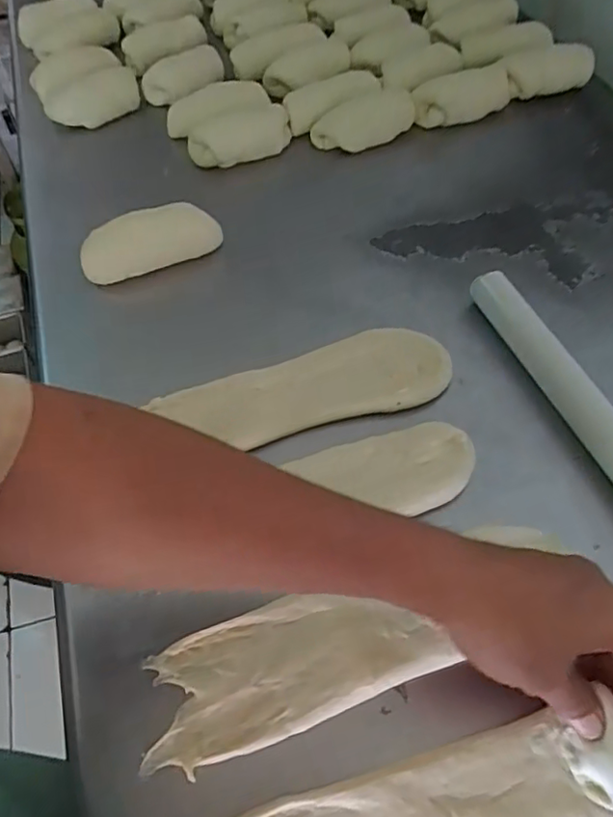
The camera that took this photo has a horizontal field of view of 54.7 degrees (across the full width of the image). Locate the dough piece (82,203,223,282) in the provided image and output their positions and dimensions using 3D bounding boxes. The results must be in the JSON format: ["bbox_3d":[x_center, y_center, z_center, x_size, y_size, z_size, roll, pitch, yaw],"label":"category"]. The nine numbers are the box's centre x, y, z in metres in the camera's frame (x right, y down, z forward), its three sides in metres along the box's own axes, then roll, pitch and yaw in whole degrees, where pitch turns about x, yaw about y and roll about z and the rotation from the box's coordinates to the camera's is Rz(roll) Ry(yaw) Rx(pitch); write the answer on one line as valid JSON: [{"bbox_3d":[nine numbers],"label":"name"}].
[{"bbox_3d":[-0.147,-0.157,0.554,0.127,0.037,0.045,-15,57,-8],"label":"dough piece"}]

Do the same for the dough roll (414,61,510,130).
[{"bbox_3d":[0.179,-0.361,0.691,0.121,0.040,0.051,-20,58,-10],"label":"dough roll"}]

